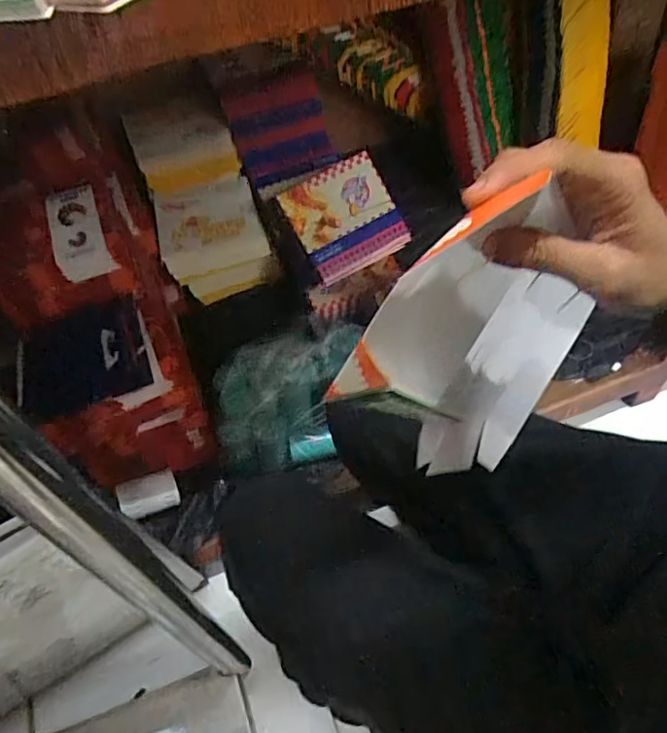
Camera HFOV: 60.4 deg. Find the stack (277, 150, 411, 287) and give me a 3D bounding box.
[{"bbox_3d":[0.020,-0.246,0.948,0.166,0.026,0.166,-29,96,-7],"label":"stack"}]

